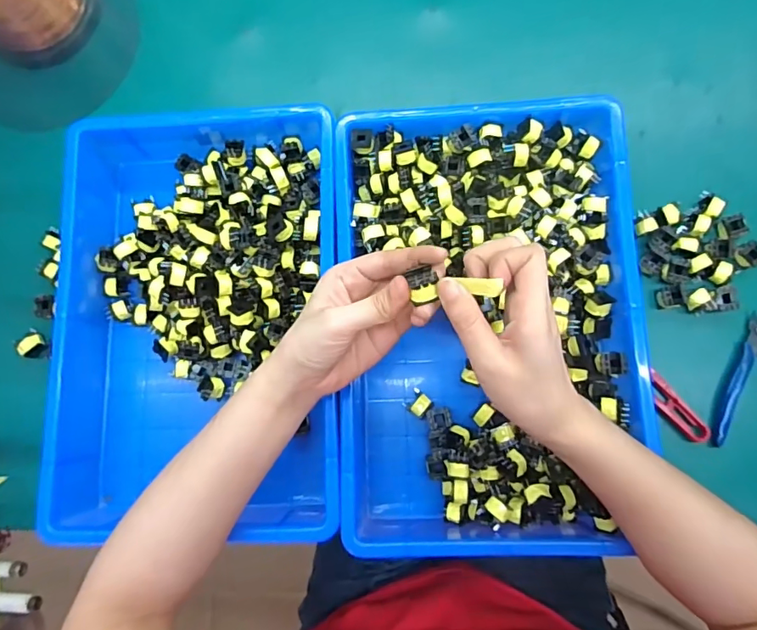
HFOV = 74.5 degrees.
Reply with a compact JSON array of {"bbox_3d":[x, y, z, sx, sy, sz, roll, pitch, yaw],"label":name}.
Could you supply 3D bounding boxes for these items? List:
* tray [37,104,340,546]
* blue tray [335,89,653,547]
[{"bbox_3d":[-0.167,-0.003,0.456,0.266,0.078,0.399,-4,82,4],"label":"tray"},{"bbox_3d":[0.091,0.004,0.436,0.241,0.071,0.369,-2,82,4],"label":"blue tray"}]

